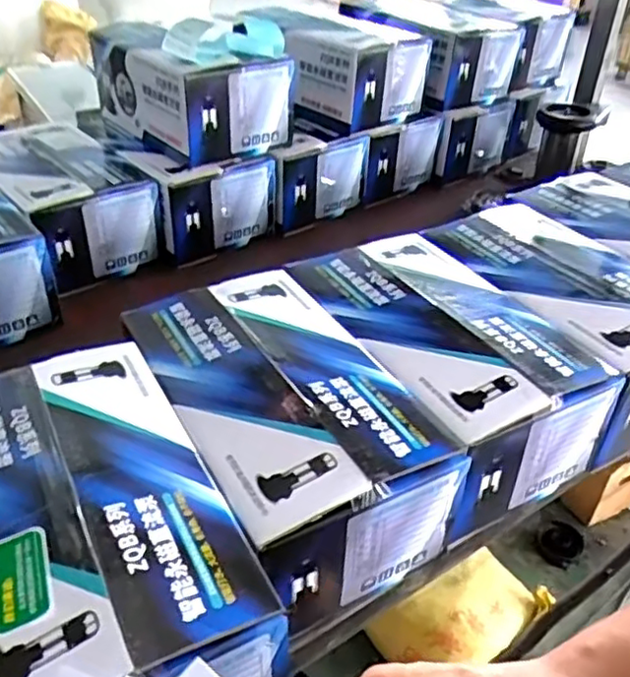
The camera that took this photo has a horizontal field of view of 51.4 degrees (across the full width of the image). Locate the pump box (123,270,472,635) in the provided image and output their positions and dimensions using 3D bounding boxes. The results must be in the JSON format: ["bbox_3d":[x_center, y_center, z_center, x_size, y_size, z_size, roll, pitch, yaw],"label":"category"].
[{"bbox_3d":[-0.044,0.097,0.764,0.240,0.157,0.393,-20,42,-26],"label":"pump box"}]

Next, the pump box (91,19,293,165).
[{"bbox_3d":[-0.251,-0.487,1.285,0.238,0.195,0.382,-21,42,-27],"label":"pump box"}]

